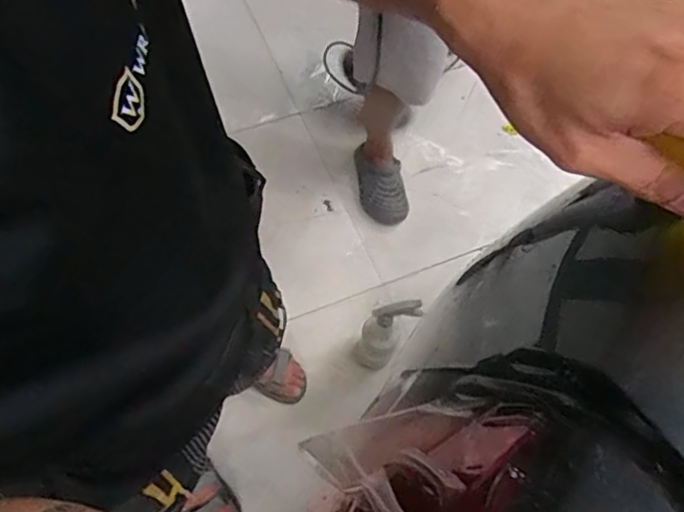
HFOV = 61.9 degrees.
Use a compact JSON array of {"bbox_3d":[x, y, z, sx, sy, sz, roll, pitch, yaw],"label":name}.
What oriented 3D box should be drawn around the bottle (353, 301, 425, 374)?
[{"bbox_3d":[0.092,0.179,1.272,0.129,0.303,0.088,12,64,2],"label":"bottle"}]

